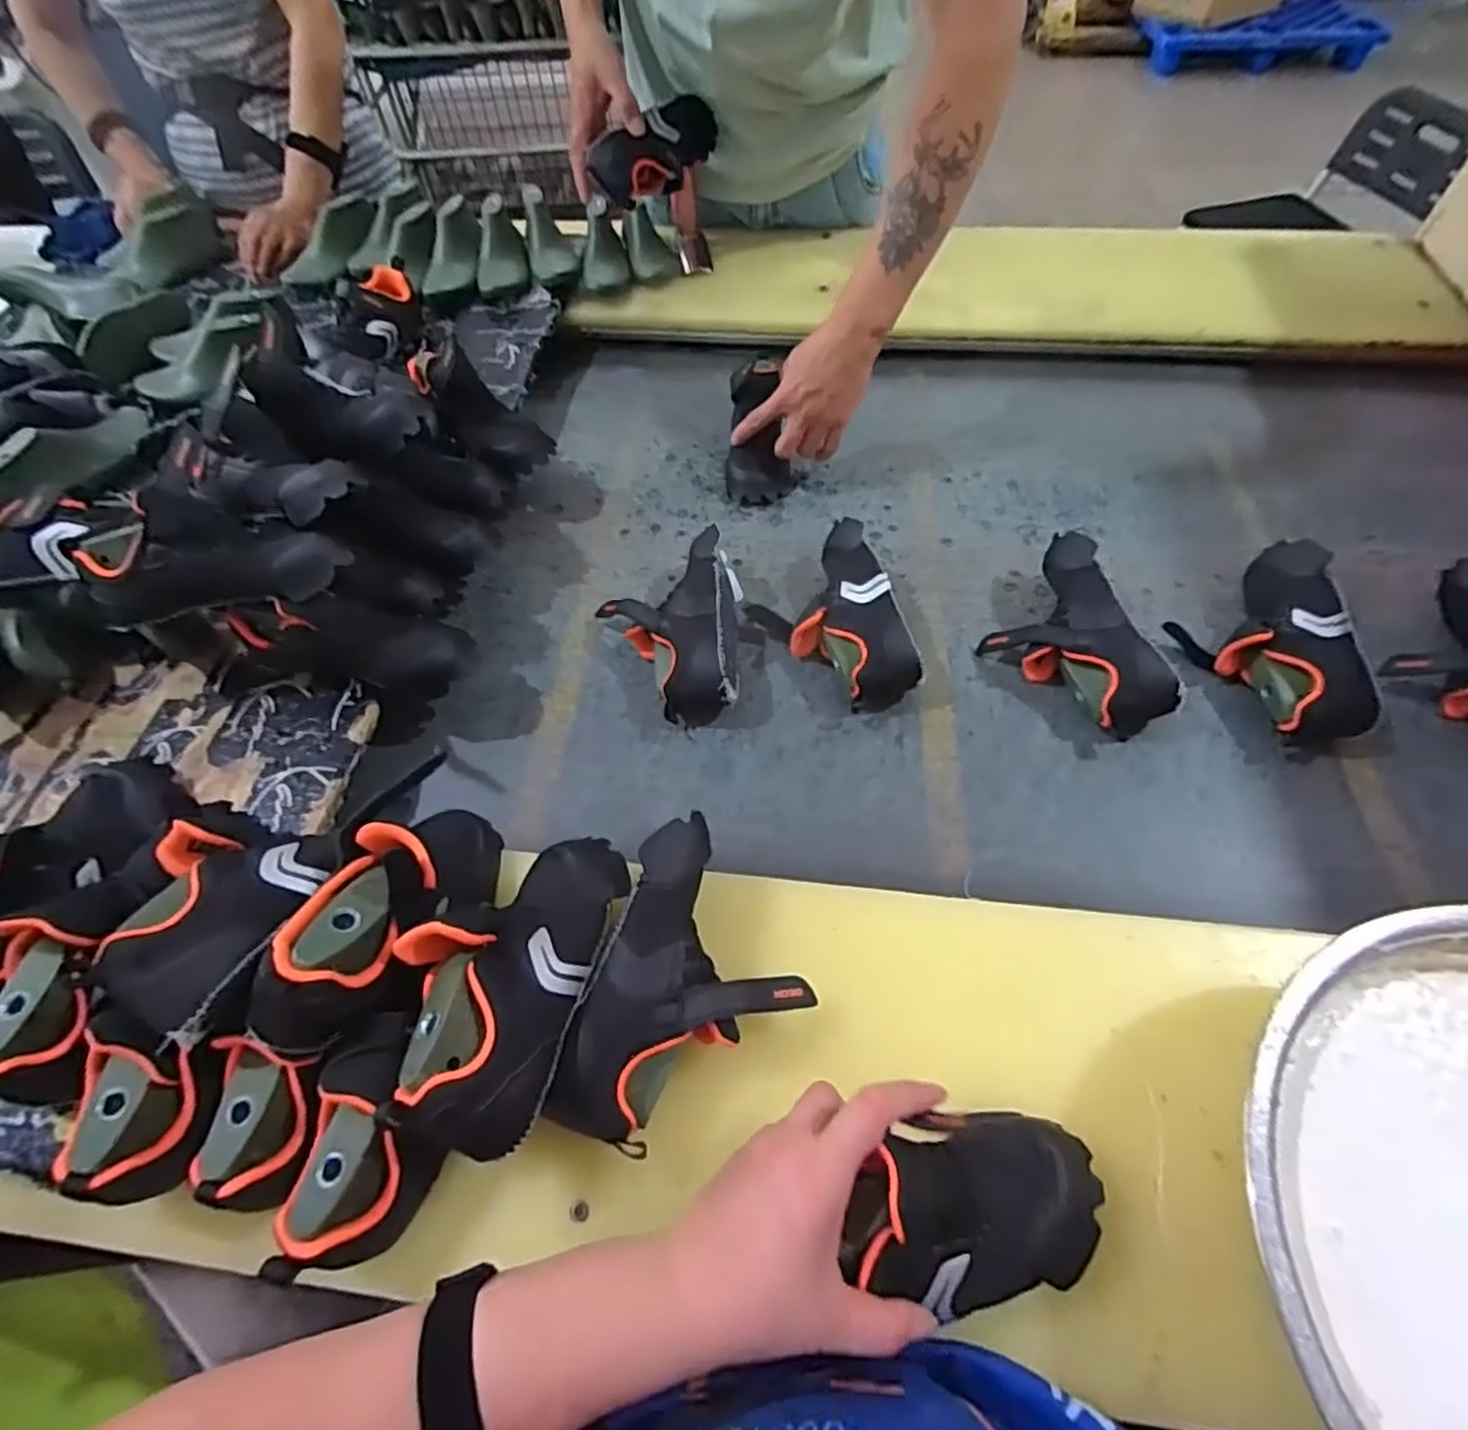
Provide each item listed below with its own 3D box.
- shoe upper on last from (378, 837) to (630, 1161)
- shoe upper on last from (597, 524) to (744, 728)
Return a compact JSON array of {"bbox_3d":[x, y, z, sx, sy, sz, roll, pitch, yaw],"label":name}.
[{"bbox_3d":[-0.130,0.136,0.413,0.089,0.075,0.190,13,39,9],"label":"shoe upper on last"},{"bbox_3d":[-0.057,-0.084,0.670,0.128,0.070,0.186,-4,58,-1],"label":"shoe upper on last"}]

